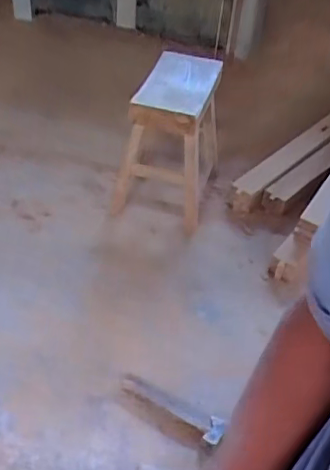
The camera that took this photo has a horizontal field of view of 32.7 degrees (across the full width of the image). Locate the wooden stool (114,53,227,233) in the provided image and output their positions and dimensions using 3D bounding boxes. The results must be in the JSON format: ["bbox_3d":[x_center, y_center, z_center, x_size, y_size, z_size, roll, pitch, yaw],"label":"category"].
[{"bbox_3d":[0.025,-0.279,1.683,0.250,0.444,0.313,12,42,7],"label":"wooden stool"}]

